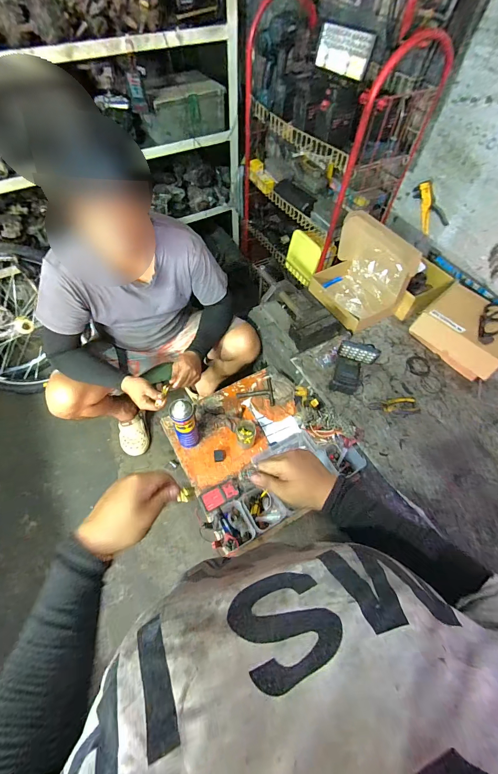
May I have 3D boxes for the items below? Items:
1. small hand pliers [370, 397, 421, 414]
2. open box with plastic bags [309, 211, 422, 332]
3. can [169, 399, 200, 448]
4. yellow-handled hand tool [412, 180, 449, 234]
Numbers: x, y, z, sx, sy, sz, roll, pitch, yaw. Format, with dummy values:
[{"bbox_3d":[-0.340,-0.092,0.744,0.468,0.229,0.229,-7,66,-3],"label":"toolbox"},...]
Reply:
[{"bbox_3d":[0.457,0.058,1.001,0.145,0.013,0.055,0,59,-2],"label":"small hand pliers"},{"bbox_3d":[0.362,-0.402,1.145,0.215,0.285,0.337,-25,63,-16],"label":"open box with plastic bags"},{"bbox_3d":[-0.179,0.112,0.908,0.060,0.226,0.059,1,59,-2],"label":"can"},{"bbox_3d":[0.638,-0.630,1.139,0.027,0.141,0.176,-26,64,-17],"label":"yellow-handled hand tool"}]

